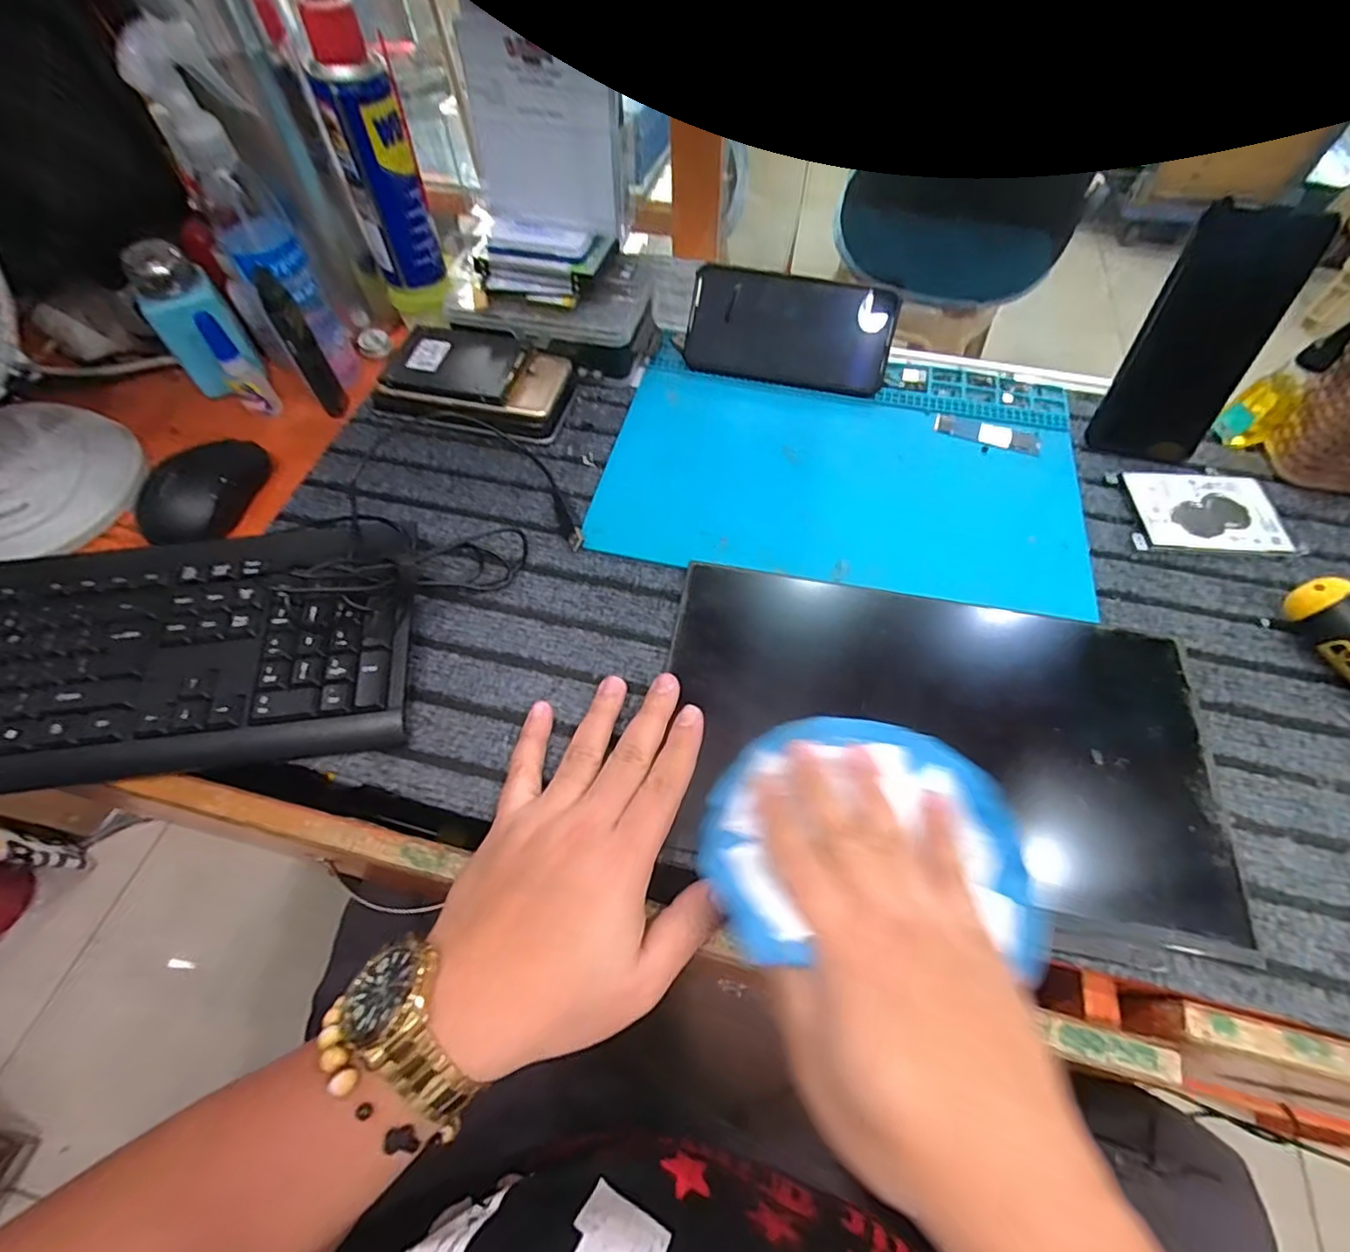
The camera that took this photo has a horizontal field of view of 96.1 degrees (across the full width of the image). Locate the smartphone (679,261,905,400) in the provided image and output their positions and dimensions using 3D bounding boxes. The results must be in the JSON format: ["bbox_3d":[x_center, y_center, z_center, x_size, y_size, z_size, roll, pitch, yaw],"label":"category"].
[{"bbox_3d":[0.091,-0.235,0.483,0.158,0.077,0.010,13,23,8],"label":"smartphone"}]

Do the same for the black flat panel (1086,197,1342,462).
[{"bbox_3d":[0.360,-0.194,0.418,0.075,0.154,0.010,14,38,7],"label":"black flat panel"}]

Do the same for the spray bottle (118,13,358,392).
[{"bbox_3d":[-0.291,-0.270,0.424,0.063,0.216,0.080,-28,63,-17],"label":"spray bottle"}]

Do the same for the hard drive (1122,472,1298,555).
[{"bbox_3d":[0.373,-0.081,0.427,0.098,0.009,0.068,3,59,1],"label":"hard drive"}]

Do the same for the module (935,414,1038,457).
[{"bbox_3d":[0.244,-0.151,0.473,0.078,0.006,0.021,18,60,10],"label":"module"}]

